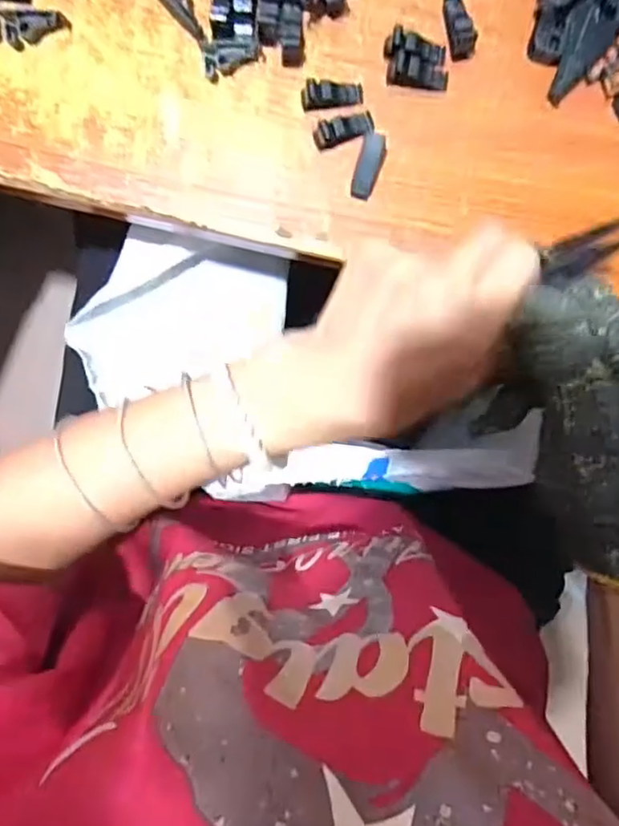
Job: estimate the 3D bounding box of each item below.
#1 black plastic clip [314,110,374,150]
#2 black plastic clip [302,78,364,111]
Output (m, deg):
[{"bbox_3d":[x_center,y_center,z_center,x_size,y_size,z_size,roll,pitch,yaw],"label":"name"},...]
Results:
[{"bbox_3d":[0.018,-0.142,0.297,0.030,0.012,0.012,-17,97,-1],"label":"black plastic clip"},{"bbox_3d":[0.012,-0.159,0.295,0.031,0.013,0.011,-5,96,-2],"label":"black plastic clip"}]

